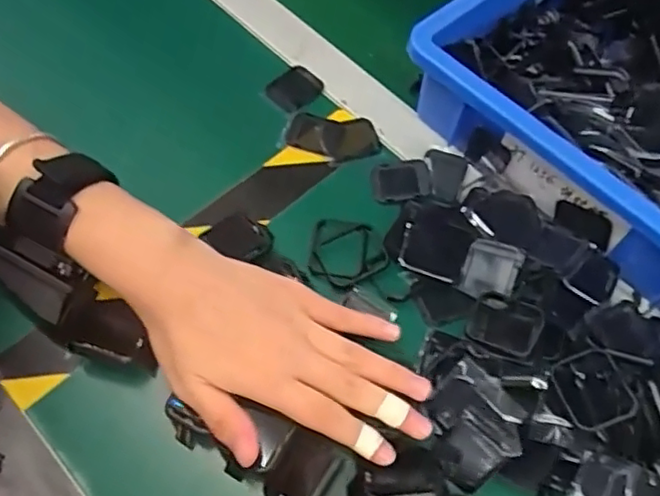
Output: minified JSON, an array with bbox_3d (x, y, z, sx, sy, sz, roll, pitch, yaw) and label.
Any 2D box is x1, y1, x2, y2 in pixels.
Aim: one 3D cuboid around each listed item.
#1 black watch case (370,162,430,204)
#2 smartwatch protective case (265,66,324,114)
[{"bbox_3d":[0.051,-0.048,0.447,0.042,0.007,0.032,-3,61,-6],"label":"black watch case"},{"bbox_3d":[-0.027,-0.125,0.489,0.035,0.005,0.040,37,64,15],"label":"smartwatch protective case"}]

